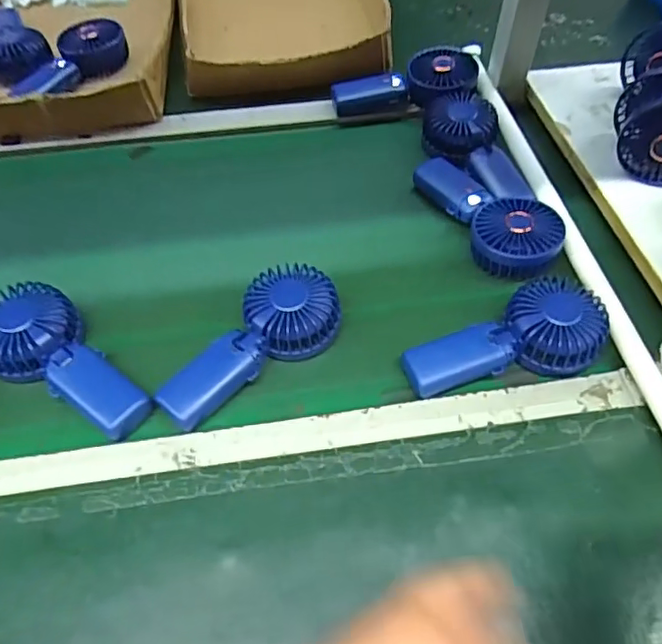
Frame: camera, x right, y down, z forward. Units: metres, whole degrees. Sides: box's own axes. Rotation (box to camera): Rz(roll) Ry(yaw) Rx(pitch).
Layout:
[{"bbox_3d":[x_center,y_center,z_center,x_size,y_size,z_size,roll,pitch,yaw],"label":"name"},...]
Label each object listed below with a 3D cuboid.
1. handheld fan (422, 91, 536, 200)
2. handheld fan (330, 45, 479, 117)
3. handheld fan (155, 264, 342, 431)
[{"bbox_3d":[0.162,-0.202,0.646,0.087,0.039,0.171,-7,55,-5],"label":"handheld fan"},{"bbox_3d":[0.094,-0.294,0.705,0.181,0.054,0.072,-9,55,-6],"label":"handheld fan"},{"bbox_3d":[-0.061,0.016,0.499,0.092,0.041,0.163,33,61,21],"label":"handheld fan"}]

